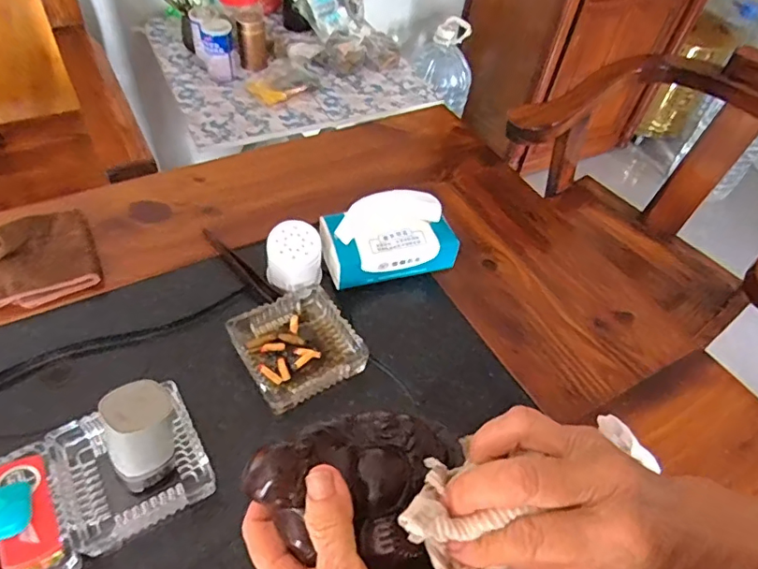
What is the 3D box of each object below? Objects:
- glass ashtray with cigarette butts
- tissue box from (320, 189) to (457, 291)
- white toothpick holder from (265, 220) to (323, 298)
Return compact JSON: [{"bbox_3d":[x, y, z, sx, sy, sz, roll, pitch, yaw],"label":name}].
[{"bbox_3d":[-0.091,0.066,0.598,0.119,0.028,0.123,-26,58,-24],"label":"glass ashtray with cigarette butts"},{"bbox_3d":[0.013,-0.061,0.672,0.161,0.092,0.087,-10,53,-14],"label":"tissue box"},{"bbox_3d":[-0.102,-0.027,0.638,0.067,0.078,0.060,-4,52,-9],"label":"white toothpick holder"}]

